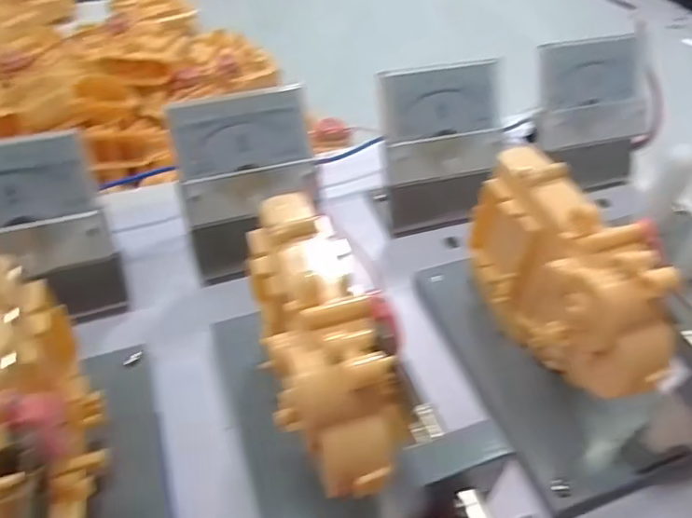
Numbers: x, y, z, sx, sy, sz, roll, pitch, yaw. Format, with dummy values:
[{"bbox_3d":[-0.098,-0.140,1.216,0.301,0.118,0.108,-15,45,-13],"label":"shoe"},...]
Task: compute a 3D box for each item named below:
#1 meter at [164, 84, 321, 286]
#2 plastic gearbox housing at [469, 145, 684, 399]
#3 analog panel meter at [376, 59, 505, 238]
[{"bbox_3d":[-0.045,-0.034,0.265,0.065,0.072,0.042,-16,49,-16],"label":"meter"},{"bbox_3d":[0.081,0.009,0.212,0.031,0.065,0.092,-10,48,-11],"label":"plastic gearbox housing"},{"bbox_3d":[0.052,-0.058,0.290,0.067,0.072,0.039,-14,49,-15],"label":"analog panel meter"}]

